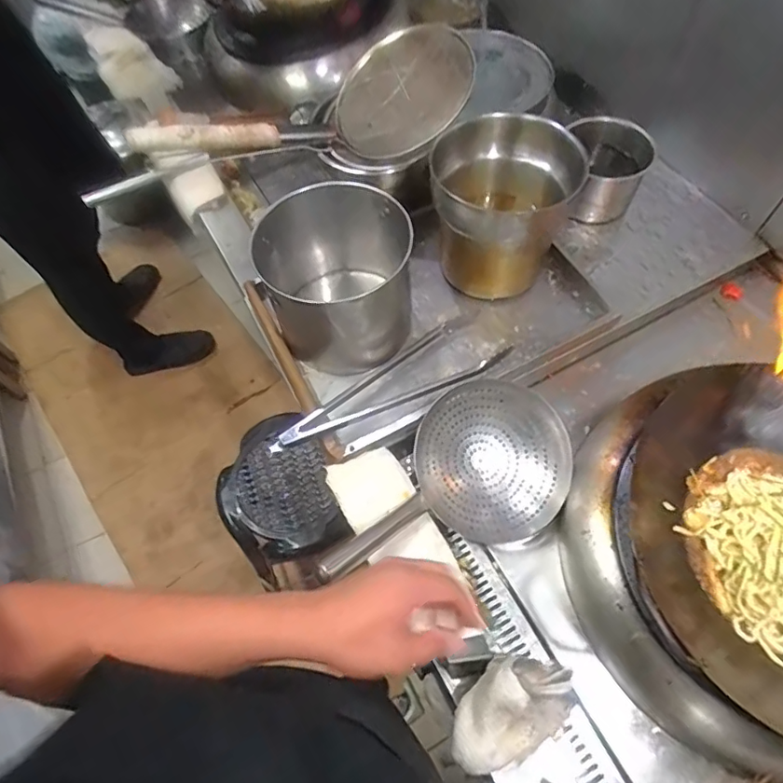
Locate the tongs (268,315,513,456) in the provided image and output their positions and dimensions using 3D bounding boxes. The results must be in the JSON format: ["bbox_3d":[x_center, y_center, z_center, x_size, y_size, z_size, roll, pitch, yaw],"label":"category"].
[{"bbox_3d":[0.005,0.003,0.842,0.407,0.044,0.116,-35,65,-17],"label":"tongs"}]

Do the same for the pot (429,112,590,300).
[{"bbox_3d":[0.178,-0.294,0.896,0.211,0.240,0.187,-8,61,-3],"label":"pot"}]

